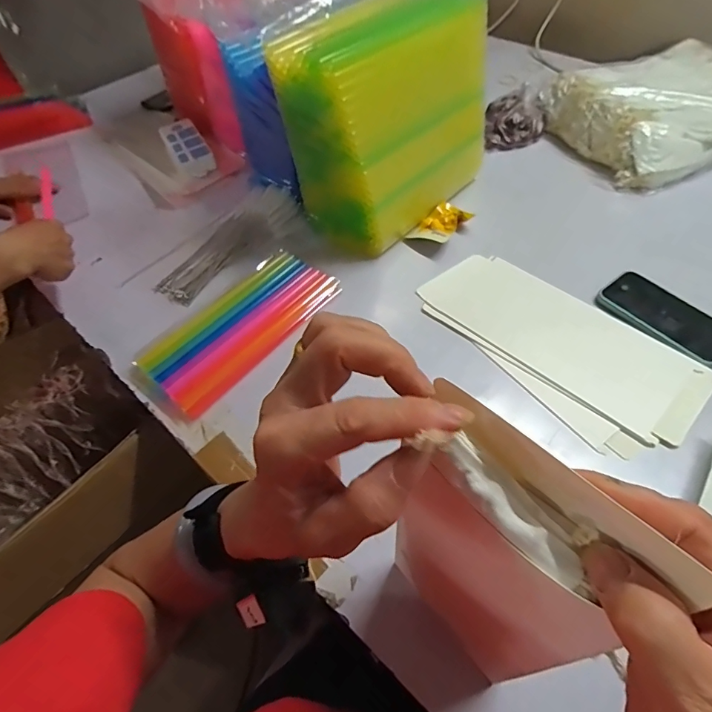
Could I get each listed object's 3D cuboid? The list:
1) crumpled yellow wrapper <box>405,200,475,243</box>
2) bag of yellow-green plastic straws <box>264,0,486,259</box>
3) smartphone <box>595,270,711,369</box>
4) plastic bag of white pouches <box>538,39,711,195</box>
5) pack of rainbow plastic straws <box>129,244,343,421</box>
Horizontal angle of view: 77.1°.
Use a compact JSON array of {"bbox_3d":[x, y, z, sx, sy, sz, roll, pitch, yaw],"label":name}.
[{"bbox_3d":[0.135,-0.207,0.712,0.061,0.020,0.099,33,63,25],"label":"crumpled yellow wrapper"},{"bbox_3d":[0.041,-0.379,0.639,0.195,0.353,0.276,38,65,27],"label":"bag of yellow-green plastic straws"},{"bbox_3d":[0.397,-0.050,0.577,0.077,0.014,0.158,-37,54,-9],"label":"smartphone"},{"bbox_3d":[0.579,-0.449,0.815,0.384,0.089,0.269,-20,55,-10],"label":"plastic bag of white pouches"},{"bbox_3d":[-0.151,-0.045,0.601,0.118,0.014,0.265,38,66,18],"label":"pack of rainbow plastic straws"}]

